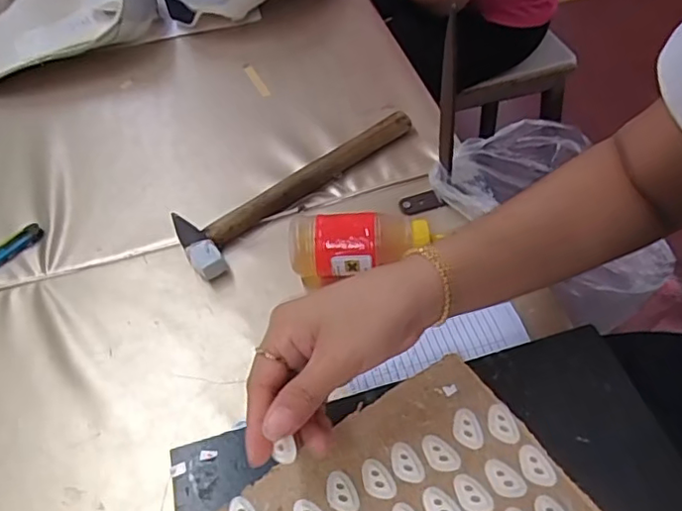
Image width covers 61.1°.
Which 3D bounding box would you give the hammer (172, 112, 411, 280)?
[{"bbox_3d":[-0.045,-0.073,0.547,0.250,0.028,0.073,-37,57,-22],"label":"hammer"}]

